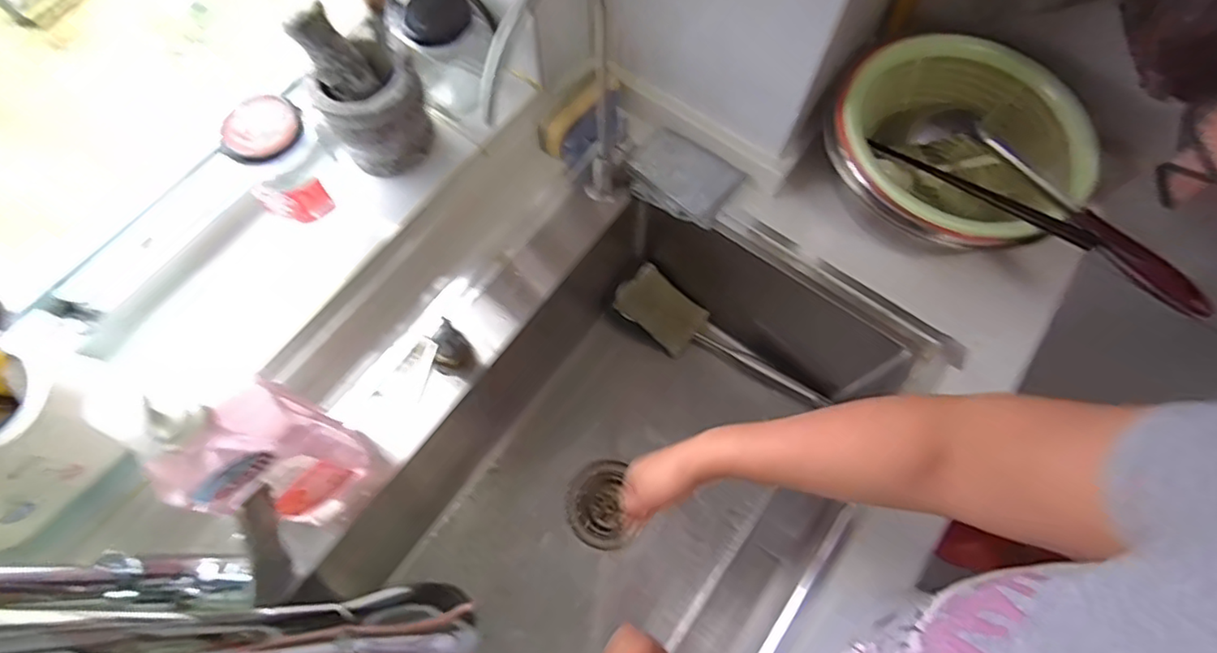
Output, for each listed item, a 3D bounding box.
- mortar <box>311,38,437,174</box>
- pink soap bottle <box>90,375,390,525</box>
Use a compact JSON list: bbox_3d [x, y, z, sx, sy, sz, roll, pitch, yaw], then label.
[{"bbox_3d":[-0.230,-0.215,0.607,0.096,0.104,0.091,0,69,0],"label":"mortar"},{"bbox_3d":[-0.260,0.102,0.464,0.055,0.298,0.088,32,72,12],"label":"pink soap bottle"}]

